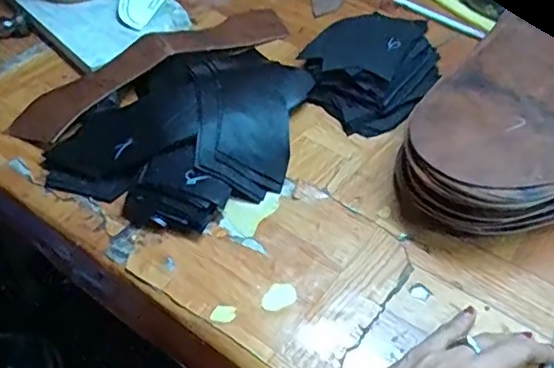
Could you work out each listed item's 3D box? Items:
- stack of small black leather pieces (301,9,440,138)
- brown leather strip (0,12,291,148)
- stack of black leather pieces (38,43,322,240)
[{"bbox_3d":[0.099,-0.128,0.623,0.139,0.039,0.165,31,51,27],"label":"stack of small black leather pieces"},{"bbox_3d":[-0.124,-0.138,0.628,0.332,0.027,0.074,-32,53,-30],"label":"brown leather strip"},{"bbox_3d":[-0.069,-0.057,0.552,0.182,0.030,0.247,29,50,25],"label":"stack of black leather pieces"}]

